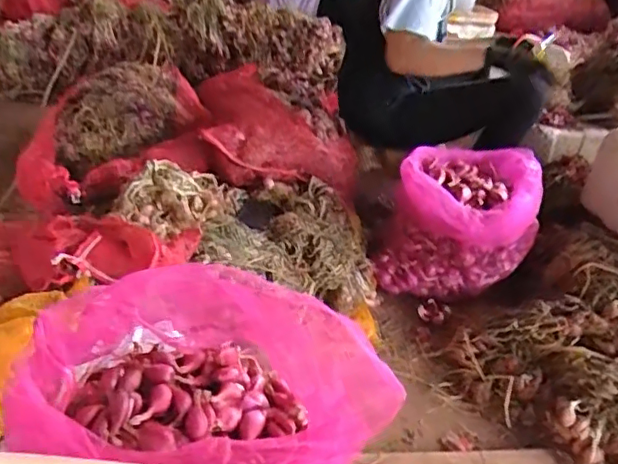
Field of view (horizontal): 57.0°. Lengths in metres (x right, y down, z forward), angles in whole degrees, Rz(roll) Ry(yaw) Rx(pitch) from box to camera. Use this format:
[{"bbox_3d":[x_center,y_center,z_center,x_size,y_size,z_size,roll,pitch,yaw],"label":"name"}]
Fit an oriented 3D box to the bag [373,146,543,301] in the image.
[{"bbox_3d":[0.373,-0.033,1.429,0.338,0.283,0.296,13,35,9],"label":"bag"}]

